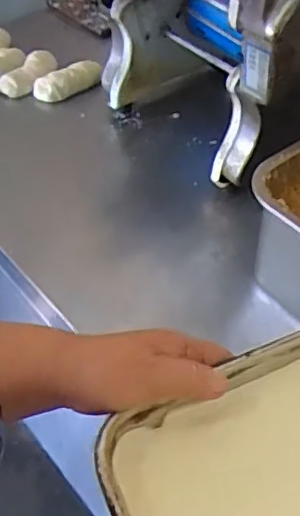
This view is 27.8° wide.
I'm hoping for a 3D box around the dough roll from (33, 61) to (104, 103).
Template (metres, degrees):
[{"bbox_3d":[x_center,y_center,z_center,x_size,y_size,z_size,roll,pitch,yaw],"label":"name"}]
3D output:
[{"bbox_3d":[-0.128,-0.276,0.947,0.110,0.035,0.044,-21,51,0],"label":"dough roll"}]

